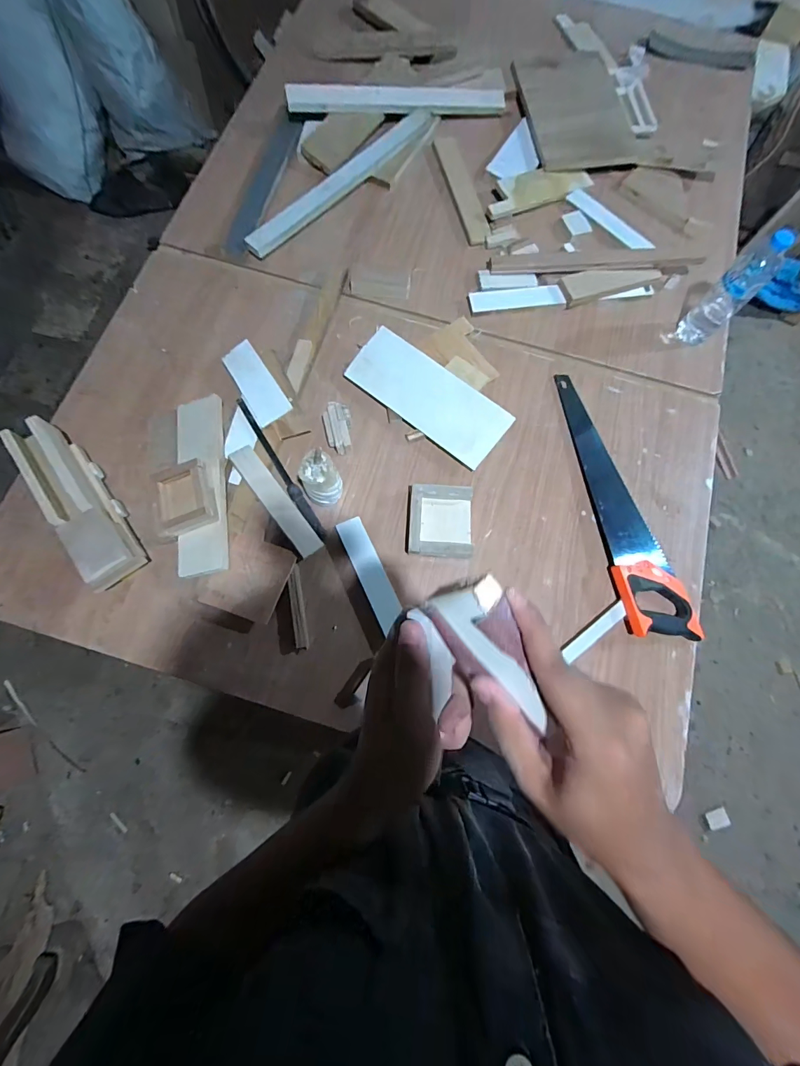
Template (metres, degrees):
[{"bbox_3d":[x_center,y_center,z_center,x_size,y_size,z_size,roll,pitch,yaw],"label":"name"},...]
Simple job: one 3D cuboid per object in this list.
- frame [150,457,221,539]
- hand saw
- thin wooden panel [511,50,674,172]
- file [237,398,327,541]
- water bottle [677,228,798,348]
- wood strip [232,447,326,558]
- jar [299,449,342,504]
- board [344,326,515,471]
[{"bbox_3d":[-0.349,-0.058,0.656,0.092,0.030,0.110,-13,75,-5],"label":"frame"},{"bbox_3d":[0.405,-0.073,0.735,0.122,0.039,0.521,-7,75,-3],"label":"hand saw"},{"bbox_3d":[0.434,-0.999,0.965,0.280,0.025,0.362,-8,75,-4],"label":"thin wooden panel"},{"bbox_3d":[-0.217,-0.118,0.731,0.022,0.020,0.307,-32,78,-10],"label":"file"},{"bbox_3d":[0.617,-0.448,0.753,0.071,0.202,0.068,-43,80,-12],"label":"water bottle"},{"bbox_3d":[-0.213,-0.054,0.694,0.044,0.014,0.217,-35,84,-33],"label":"wood strip"},{"bbox_3d":[-0.128,-0.088,0.672,0.065,0.096,0.061,-22,76,-7],"label":"jar"},{"bbox_3d":[0.050,-0.252,0.752,0.305,0.005,0.120,38,97,7],"label":"board"}]

